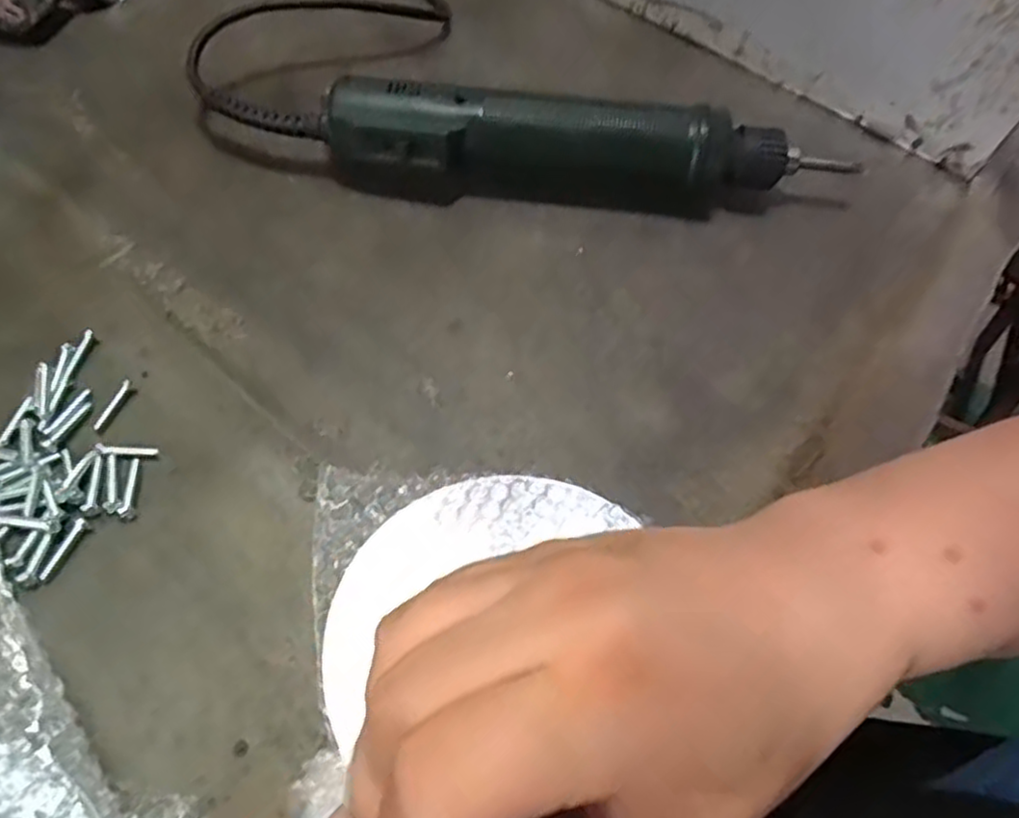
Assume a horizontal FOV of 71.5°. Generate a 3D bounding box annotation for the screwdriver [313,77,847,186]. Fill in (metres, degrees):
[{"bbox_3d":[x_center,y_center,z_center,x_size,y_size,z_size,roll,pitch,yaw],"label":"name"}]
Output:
[{"bbox_3d":[0.035,-0.121,0.338,0.237,0.041,0.033,3,59,-3],"label":"screwdriver"}]

